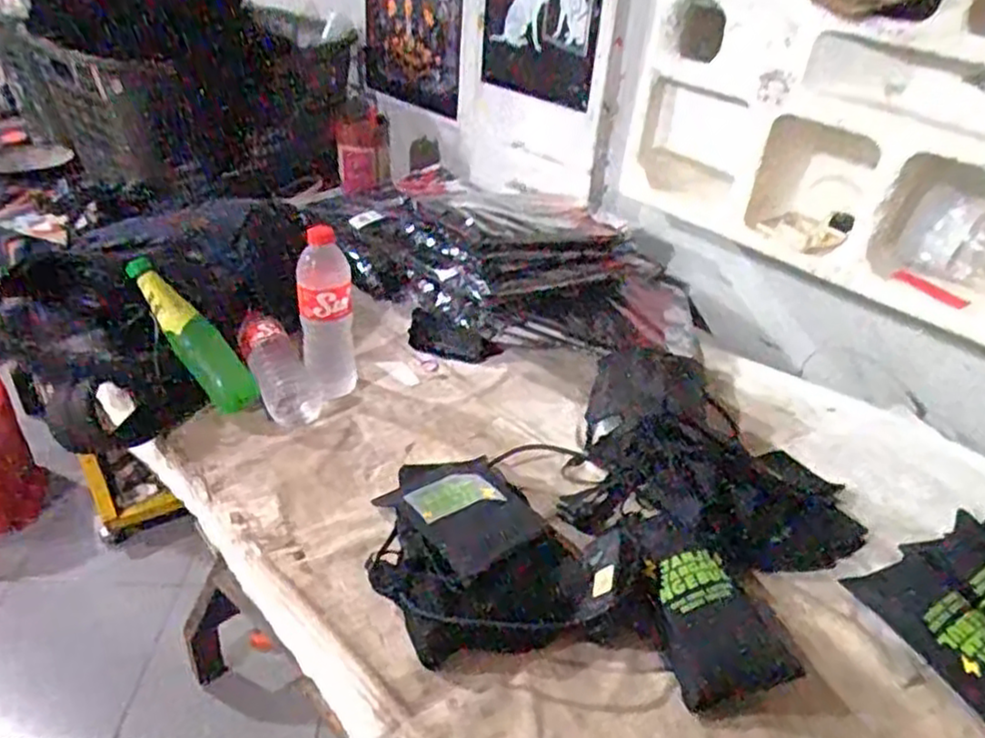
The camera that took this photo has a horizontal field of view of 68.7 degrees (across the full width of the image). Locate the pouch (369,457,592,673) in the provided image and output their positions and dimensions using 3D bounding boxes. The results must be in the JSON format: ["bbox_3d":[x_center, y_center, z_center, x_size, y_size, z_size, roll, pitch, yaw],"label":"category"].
[{"bbox_3d":[-0.034,0.160,0.707,0.174,0.048,0.265,-11,36,-22],"label":"pouch"}]

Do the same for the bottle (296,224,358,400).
[{"bbox_3d":[-0.211,-0.073,0.913,0.065,0.202,0.079,-5,34,-15],"label":"bottle"}]

